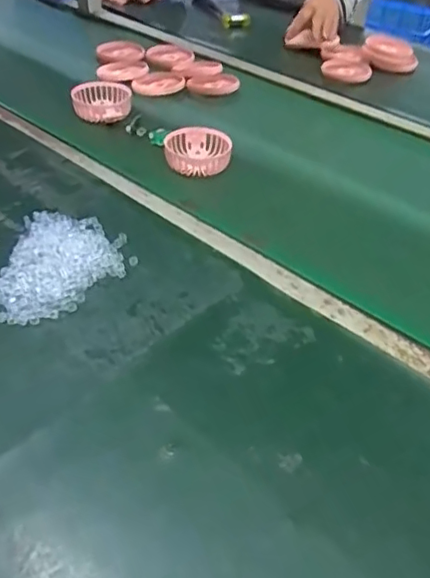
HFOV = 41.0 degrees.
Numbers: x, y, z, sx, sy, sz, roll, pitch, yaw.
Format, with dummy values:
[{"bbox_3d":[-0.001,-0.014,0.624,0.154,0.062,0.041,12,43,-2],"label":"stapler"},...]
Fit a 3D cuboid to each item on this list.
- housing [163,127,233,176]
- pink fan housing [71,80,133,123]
[{"bbox_3d":[-0.025,-0.188,0.778,0.085,0.033,0.080,-2,41,-7],"label":"housing"},{"bbox_3d":[-0.172,-0.285,0.875,0.088,0.026,0.100,-5,41,-10],"label":"pink fan housing"}]

